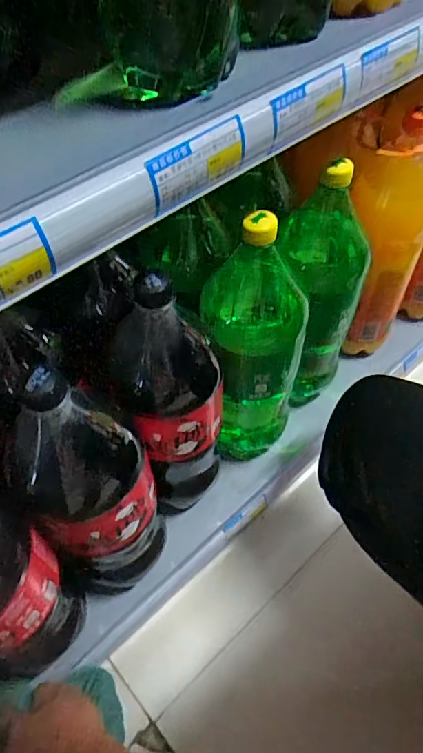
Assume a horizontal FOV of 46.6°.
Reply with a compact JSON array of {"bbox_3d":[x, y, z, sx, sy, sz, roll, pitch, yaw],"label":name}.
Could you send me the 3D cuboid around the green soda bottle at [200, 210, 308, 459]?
[{"bbox_3d":[0.043,-0.031,0.525,0.090,0.318,0.104,-7,55,-4],"label":"green soda bottle"}]

